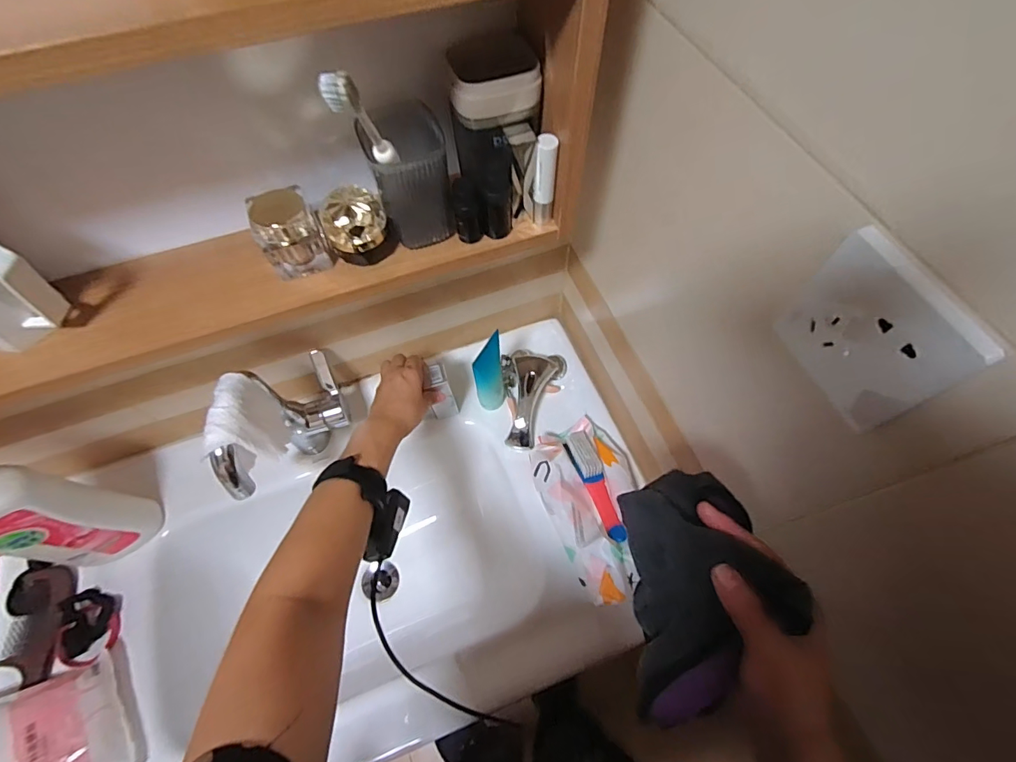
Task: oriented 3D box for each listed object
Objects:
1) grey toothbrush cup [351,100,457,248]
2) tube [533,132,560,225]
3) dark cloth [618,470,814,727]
[{"bbox_3d":[-0.079,-0.159,0.365,0.065,0.101,0.058,-16,63,-7],"label":"grey toothbrush cup"},{"bbox_3d":[0.031,-0.163,0.384,0.016,0.077,0.015,11,63,7],"label":"tube"},{"bbox_3d":[0.132,0.145,0.316,0.086,0.092,0.147,-5,62,-1],"label":"dark cloth"}]

